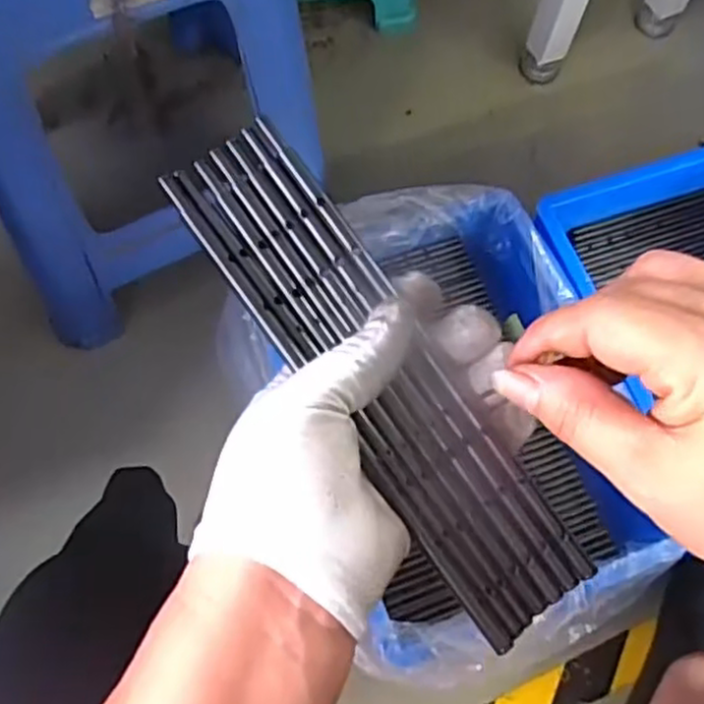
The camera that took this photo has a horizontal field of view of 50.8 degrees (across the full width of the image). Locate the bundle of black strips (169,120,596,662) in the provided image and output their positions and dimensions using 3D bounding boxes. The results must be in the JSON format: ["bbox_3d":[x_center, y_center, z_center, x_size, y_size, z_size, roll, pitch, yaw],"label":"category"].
[{"bbox_3d":[0.010,0.008,0.294,0.052,0.011,0.222,-35,86,-15],"label":"bundle of black strips"}]

